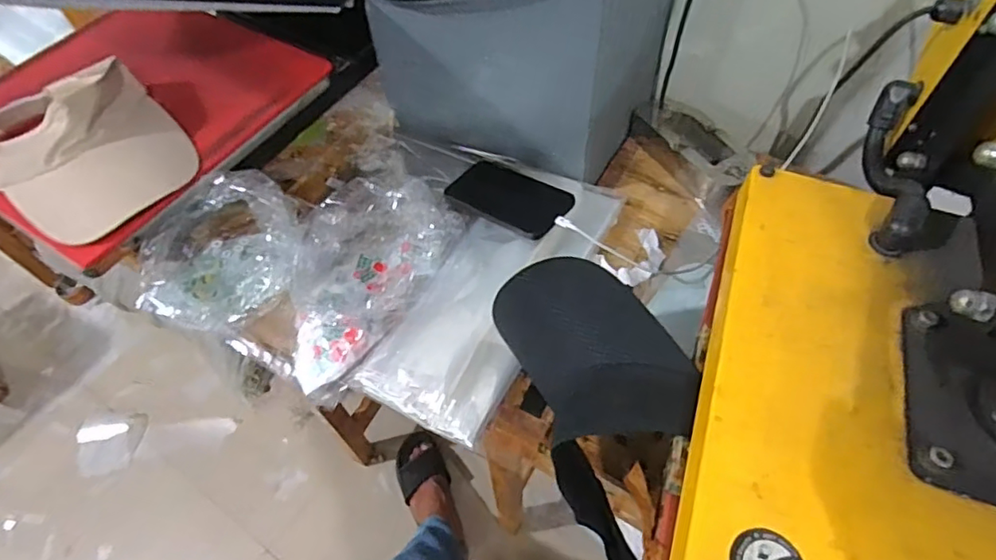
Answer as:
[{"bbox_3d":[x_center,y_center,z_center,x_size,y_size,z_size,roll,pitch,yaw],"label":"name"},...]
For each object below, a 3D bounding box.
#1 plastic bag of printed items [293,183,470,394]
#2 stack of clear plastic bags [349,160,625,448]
[{"bbox_3d":[-0.156,-0.017,0.658,0.156,0.069,0.288,20,60,16],"label":"plastic bag of printed items"},{"bbox_3d":[0.001,0.001,0.646,0.147,0.034,0.356,24,62,18],"label":"stack of clear plastic bags"}]

